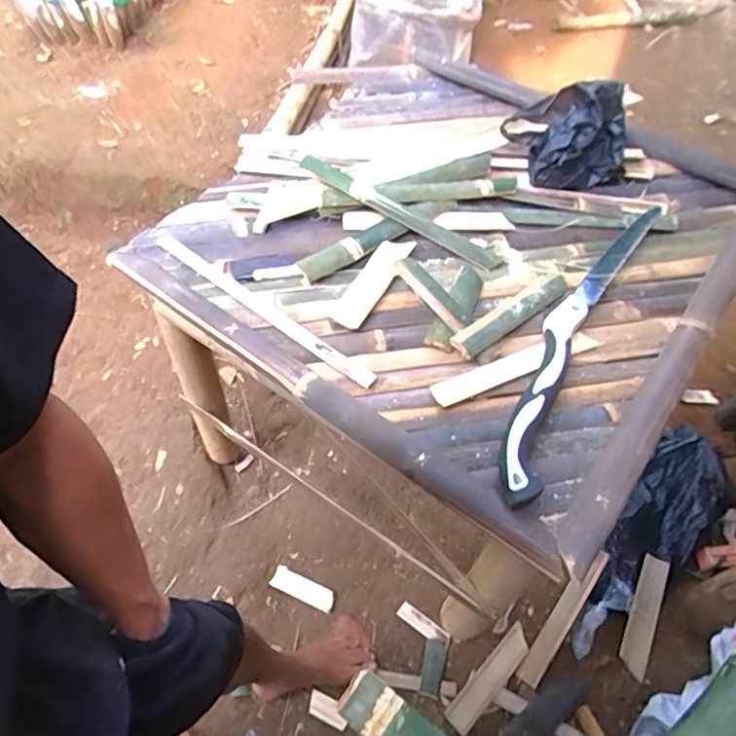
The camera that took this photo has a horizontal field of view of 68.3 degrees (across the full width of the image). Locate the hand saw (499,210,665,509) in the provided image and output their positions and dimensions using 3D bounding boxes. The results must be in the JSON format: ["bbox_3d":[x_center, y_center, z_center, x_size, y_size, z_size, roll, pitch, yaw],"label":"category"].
[{"bbox_3d":[0.296,-0.064,0.763,0.082,0.037,0.594,26,56,17],"label":"hand saw"}]

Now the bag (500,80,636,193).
[{"bbox_3d":[0.351,-0.403,0.932,0.160,0.146,0.151,-12,54,-11],"label":"bag"}]

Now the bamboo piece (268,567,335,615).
[{"bbox_3d":[-0.144,0.483,1.184,0.149,0.021,0.048,24,56,16],"label":"bamboo piece"}]

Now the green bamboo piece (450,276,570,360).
[{"bbox_3d":[0.209,-0.078,0.779,0.221,0.020,0.042,-32,60,-24],"label":"green bamboo piece"}]

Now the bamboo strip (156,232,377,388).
[{"bbox_3d":[-0.166,-0.095,0.793,0.432,0.008,0.028,34,59,22],"label":"bamboo strip"}]

